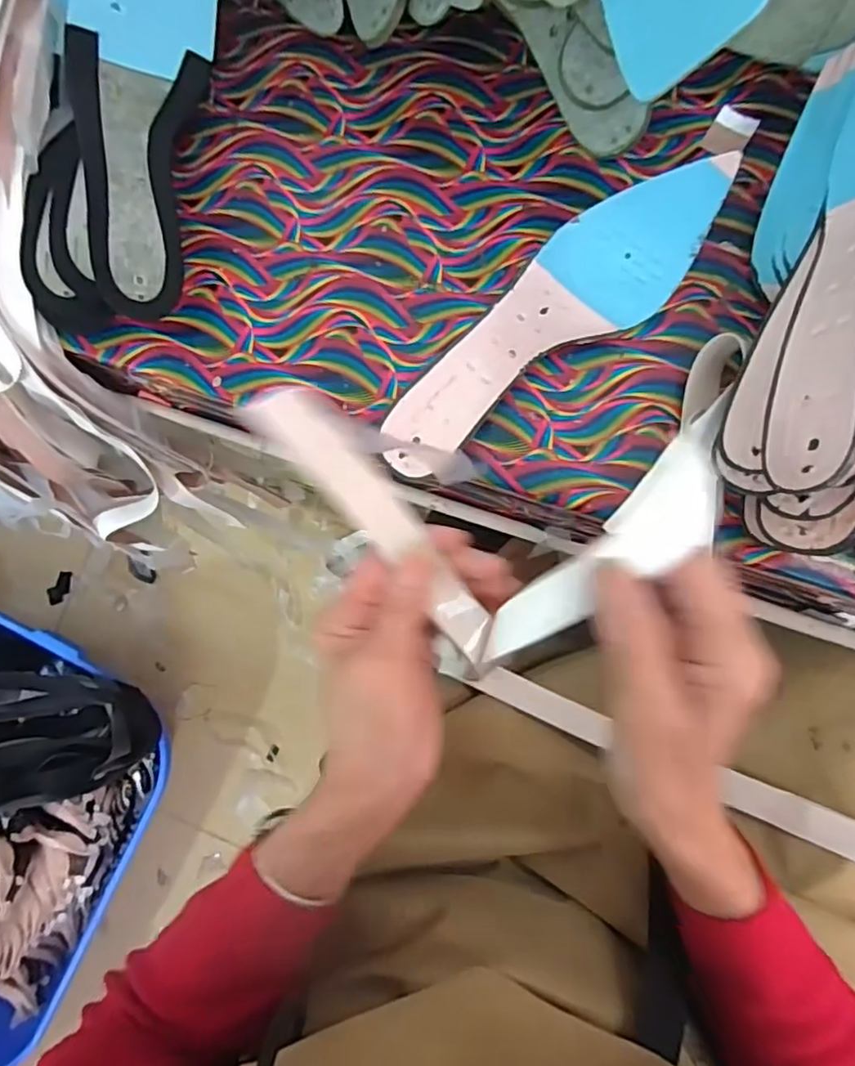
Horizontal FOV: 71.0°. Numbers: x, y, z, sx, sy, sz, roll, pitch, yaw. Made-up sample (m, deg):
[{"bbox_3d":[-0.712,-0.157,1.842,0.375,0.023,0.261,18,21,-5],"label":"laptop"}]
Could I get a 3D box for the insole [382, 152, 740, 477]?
[{"bbox_3d":[0.072,-0.128,0.354,0.243,0.030,0.069,-38,80,1],"label":"insole"}]

